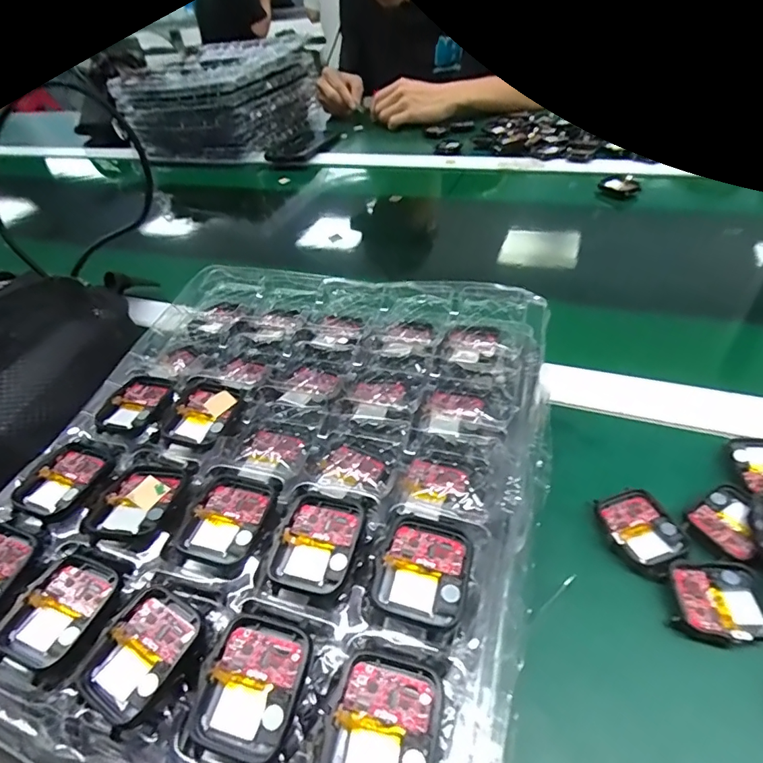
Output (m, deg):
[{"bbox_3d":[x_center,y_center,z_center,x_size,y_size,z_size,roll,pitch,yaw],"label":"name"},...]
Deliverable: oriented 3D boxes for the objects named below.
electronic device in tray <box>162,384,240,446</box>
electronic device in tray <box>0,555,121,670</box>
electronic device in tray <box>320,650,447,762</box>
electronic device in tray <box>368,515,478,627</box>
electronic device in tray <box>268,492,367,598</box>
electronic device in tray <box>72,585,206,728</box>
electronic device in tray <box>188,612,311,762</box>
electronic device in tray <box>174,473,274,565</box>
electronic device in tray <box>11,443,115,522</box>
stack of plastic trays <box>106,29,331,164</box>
[{"bbox_3d":[-0.104,0.019,0.275,0.035,0.007,0.041,8,46,16],"label":"electronic device in tray"},{"bbox_3d":[-0.137,0.099,0.203,0.036,0.007,0.042,15,48,23],"label":"electronic device in tray"},{"bbox_3d":[0.001,0.120,0.162,0.037,0.009,0.042,9,46,17],"label":"electronic device in tray"},{"bbox_3d":[0.019,0.078,0.198,0.036,0.005,0.041,12,47,20],"label":"electronic device in tray"},{"bbox_3d":[-0.028,0.071,0.212,0.035,0.004,0.043,12,47,20],"label":"electronic device in tray"},{"bbox_3d":[-0.094,0.108,0.187,0.036,0.009,0.044,18,49,25],"label":"electronic device in tray"},{"bbox_3d":[-0.047,0.113,0.175,0.035,0.012,0.043,8,46,17],"label":"electronic device in tray"},{"bbox_3d":[-0.072,0.064,0.227,0.038,0.005,0.044,8,46,16],"label":"electronic device in tray"},{"bbox_3d":[-0.166,0.051,0.247,0.037,0.006,0.042,13,47,21],"label":"electronic device in tray"},{"bbox_3d":[-0.308,-0.547,0.945,0.317,0.160,0.319,3,44,11],"label":"stack of plastic trays"}]

